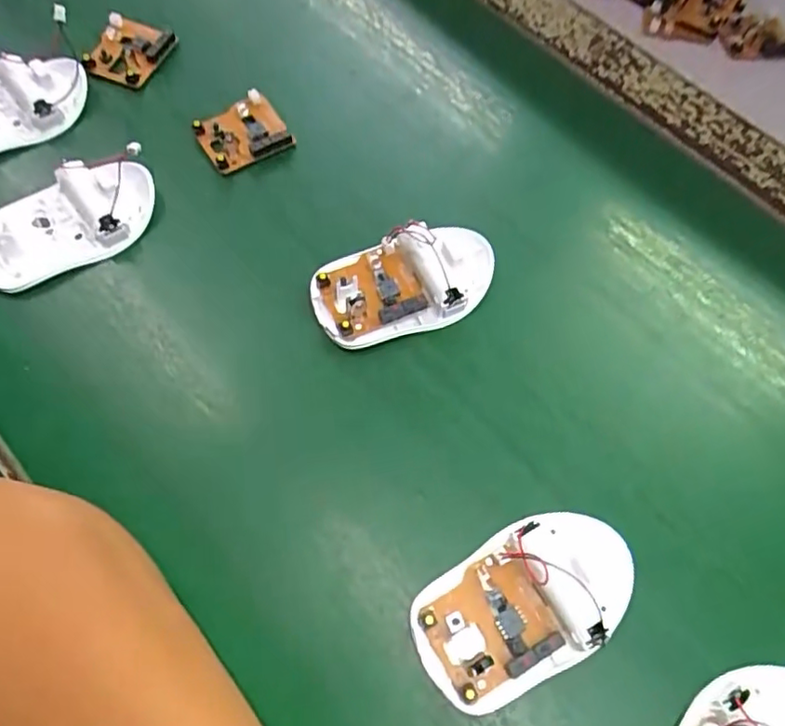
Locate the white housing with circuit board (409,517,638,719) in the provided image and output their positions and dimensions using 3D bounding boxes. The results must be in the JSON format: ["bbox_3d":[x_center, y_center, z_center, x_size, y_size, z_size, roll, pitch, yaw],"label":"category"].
[{"bbox_3d":[0.057,0.100,0.256,0.095,0.021,0.056,-23,69,-12],"label":"white housing with circuit board"}]

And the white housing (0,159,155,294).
[{"bbox_3d":[-0.174,-0.075,0.327,0.094,0.024,0.050,-24,70,-13],"label":"white housing"}]

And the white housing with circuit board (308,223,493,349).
[{"bbox_3d":[0.007,-0.043,0.322,0.096,0.022,0.054,-16,68,-10],"label":"white housing with circuit board"}]

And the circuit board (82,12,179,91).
[{"bbox_3d":[-0.163,-0.195,0.381,0.045,0.014,0.048,19,67,5],"label":"circuit board"}]

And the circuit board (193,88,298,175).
[{"bbox_3d":[-0.090,-0.135,0.361,0.047,0.011,0.041,-32,72,-15],"label":"circuit board"}]

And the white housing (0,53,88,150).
[{"bbox_3d":[-0.226,-0.147,0.357,0.094,0.022,0.054,-38,73,-17],"label":"white housing"}]

